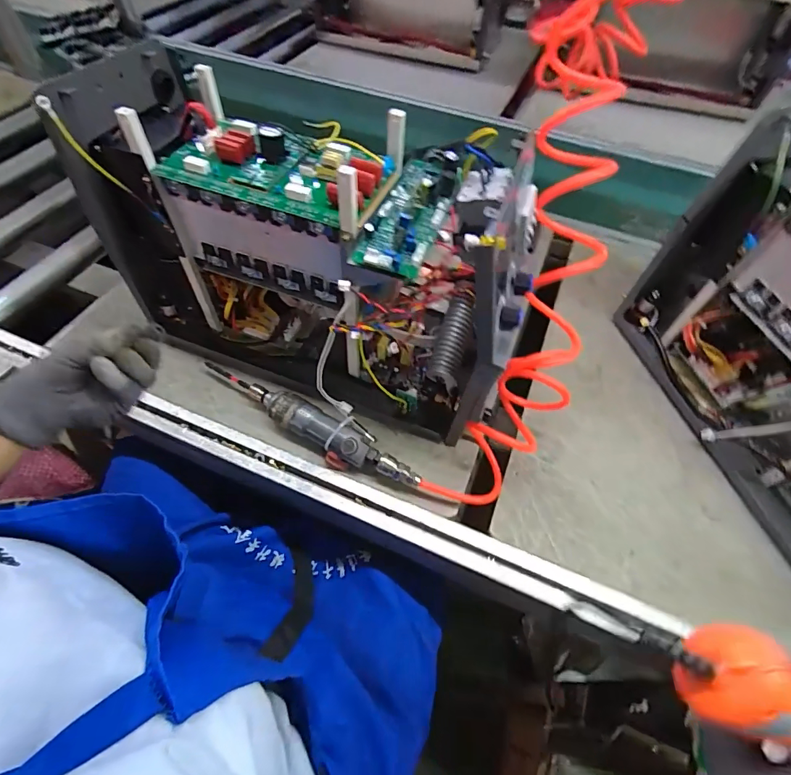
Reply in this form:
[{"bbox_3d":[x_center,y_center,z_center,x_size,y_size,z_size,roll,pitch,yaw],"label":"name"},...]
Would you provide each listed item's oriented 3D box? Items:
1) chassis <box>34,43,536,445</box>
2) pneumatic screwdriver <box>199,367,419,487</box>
[{"bbox_3d":[-0.098,-0.152,0.514,0.476,0.292,0.207,18,57,9],"label":"chassis"},{"bbox_3d":[-0.113,0.038,0.535,0.313,0.043,0.048,31,60,17],"label":"pneumatic screwdriver"}]

